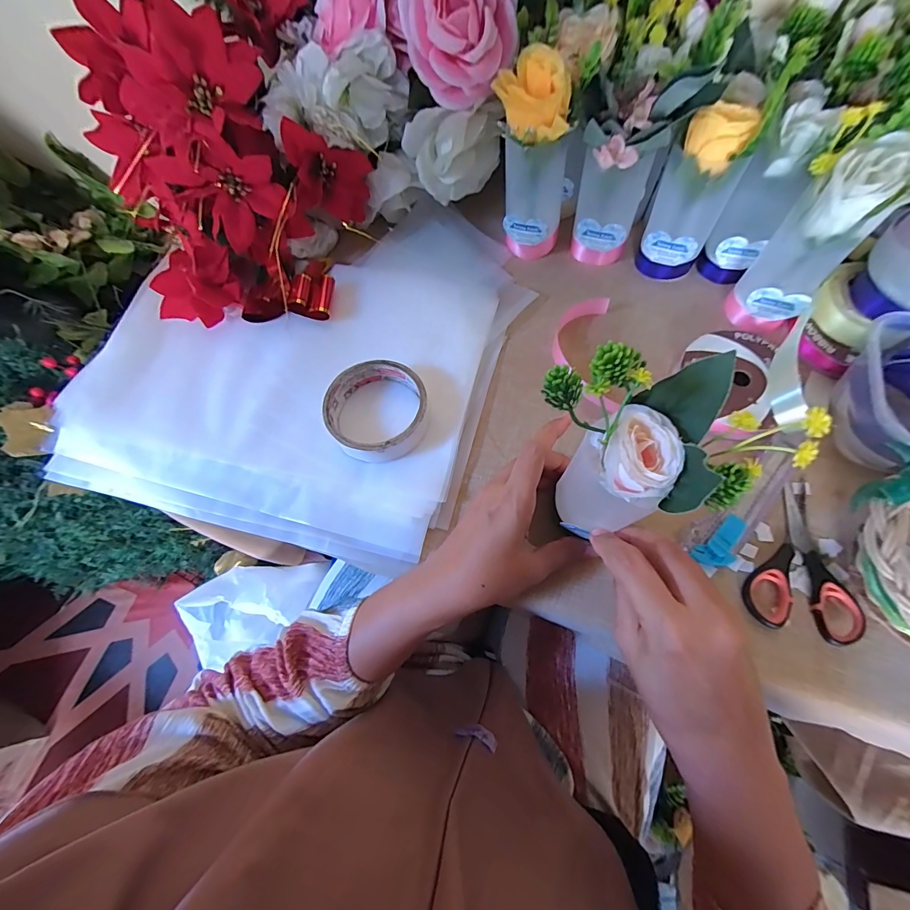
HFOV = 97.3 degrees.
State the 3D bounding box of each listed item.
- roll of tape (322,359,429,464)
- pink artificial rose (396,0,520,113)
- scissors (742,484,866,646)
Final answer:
[{"bbox_3d":[-0.065,-0.038,0.341,0.086,0.028,0.086,-1,68,1],"label":"roll of tape"},{"bbox_3d":[0.002,-0.341,0.320,0.086,0.074,0.069,-12,69,-3],"label":"pink artificial rose"},{"bbox_3d":[0.256,0.081,0.285,0.066,0.016,0.104,30,72,12],"label":"scissors"}]

